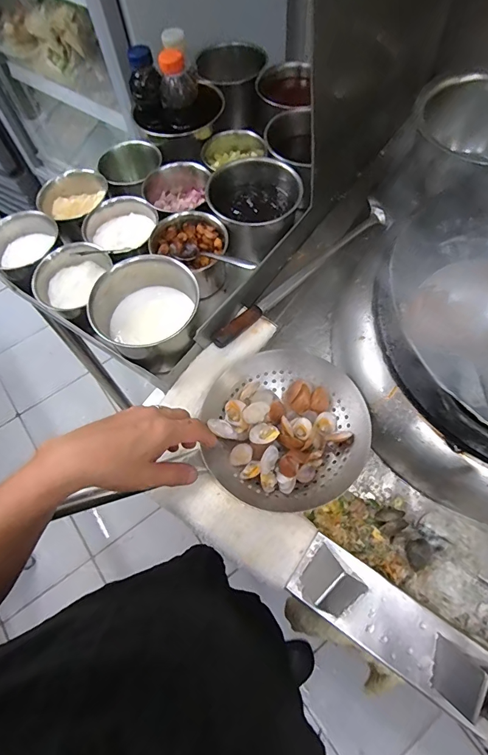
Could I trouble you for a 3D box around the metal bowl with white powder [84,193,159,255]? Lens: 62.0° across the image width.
[{"bbox_3d":[-0.202,-0.249,0.690,0.118,0.062,0.103,-39,69,-14],"label":"metal bowl with white powder"}]

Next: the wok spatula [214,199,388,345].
[{"bbox_3d":[0.104,-0.180,0.705,0.410,0.047,0.049,-39,69,-15],"label":"wok spatula"}]

